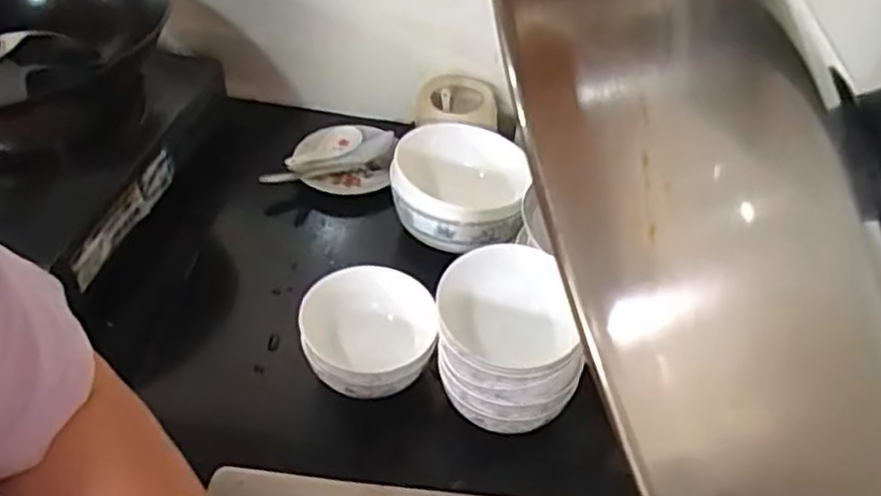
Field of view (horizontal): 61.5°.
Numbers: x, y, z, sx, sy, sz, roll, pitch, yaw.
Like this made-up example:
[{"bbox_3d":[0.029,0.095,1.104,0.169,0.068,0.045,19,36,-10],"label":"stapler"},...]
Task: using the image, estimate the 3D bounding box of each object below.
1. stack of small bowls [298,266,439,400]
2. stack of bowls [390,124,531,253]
[{"bbox_3d":[-0.064,0.080,0.620,0.112,0.075,0.110,4,44,2],"label":"stack of small bowls"},{"bbox_3d":[0.017,-0.058,0.749,0.133,0.071,0.139,9,44,7],"label":"stack of bowls"}]

